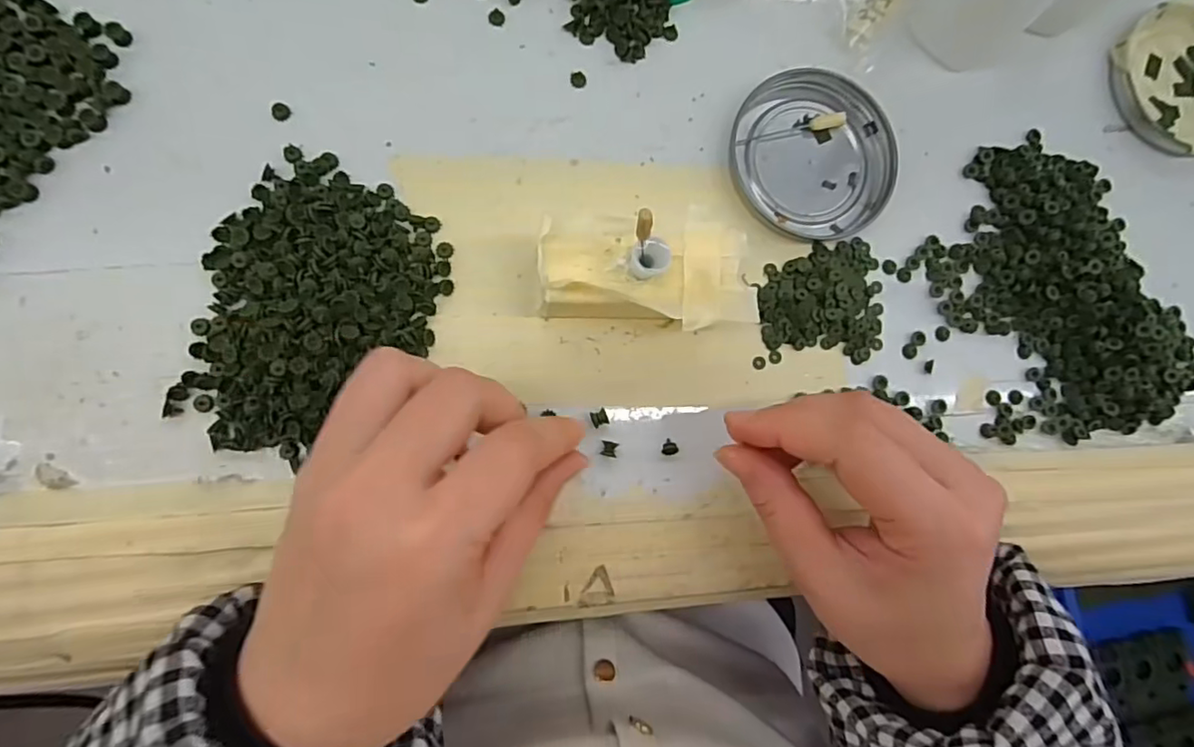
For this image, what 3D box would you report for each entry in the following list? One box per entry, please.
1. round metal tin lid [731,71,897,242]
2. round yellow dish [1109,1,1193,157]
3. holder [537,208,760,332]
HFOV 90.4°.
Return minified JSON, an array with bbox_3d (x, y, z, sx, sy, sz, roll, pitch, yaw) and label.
[{"bbox_3d":[0.102,-0.102,0.278,0.073,0.010,0.078,1,86,-8],"label":"round metal tin lid"},{"bbox_3d":[0.309,-0.156,0.311,0.078,0.011,0.077,1,86,-8],"label":"round yellow dish"},{"bbox_3d":[0.019,-0.041,0.246,0.087,0.039,0.048,5,85,-8],"label":"holder"}]

